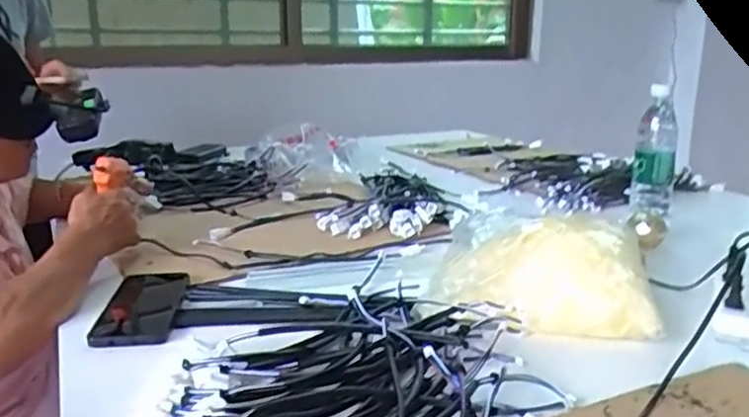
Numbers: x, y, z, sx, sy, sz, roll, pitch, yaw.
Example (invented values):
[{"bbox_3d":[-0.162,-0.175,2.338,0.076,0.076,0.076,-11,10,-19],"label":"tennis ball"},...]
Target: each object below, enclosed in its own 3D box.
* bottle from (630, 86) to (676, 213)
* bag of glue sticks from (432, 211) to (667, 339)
[{"bbox_3d":[0.487,-0.096,1.102,0.064,0.222,0.070,7,17,23],"label":"bottle"},{"bbox_3d":[0.191,0.074,0.719,0.240,0.090,0.152,1,15,6],"label":"bag of glue sticks"}]

